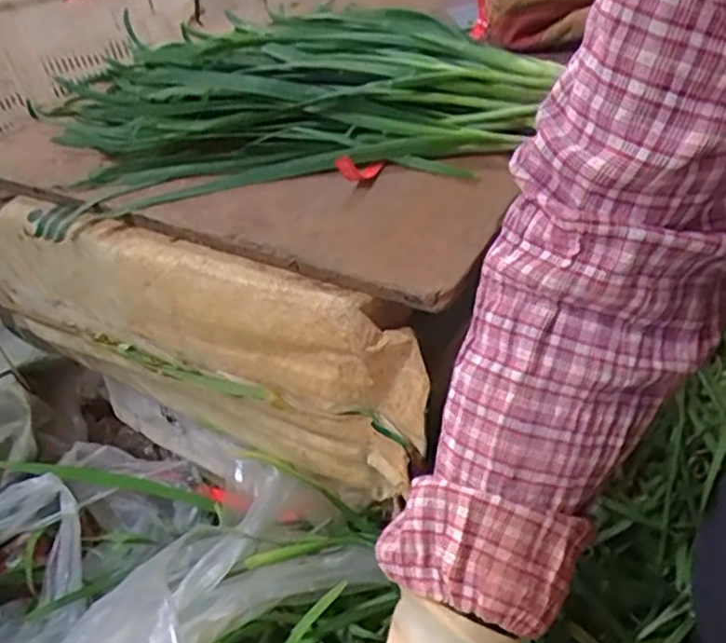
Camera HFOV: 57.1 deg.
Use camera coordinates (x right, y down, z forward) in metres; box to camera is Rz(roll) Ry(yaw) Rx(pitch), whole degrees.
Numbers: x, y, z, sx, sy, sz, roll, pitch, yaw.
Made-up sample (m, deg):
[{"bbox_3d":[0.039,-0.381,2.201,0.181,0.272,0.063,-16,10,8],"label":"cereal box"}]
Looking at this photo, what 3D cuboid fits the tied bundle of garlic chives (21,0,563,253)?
[{"bbox_3d":[-0.071,-0.179,0.539,0.392,0.084,0.214,-6,41,0],"label":"tied bundle of garlic chives"}]

